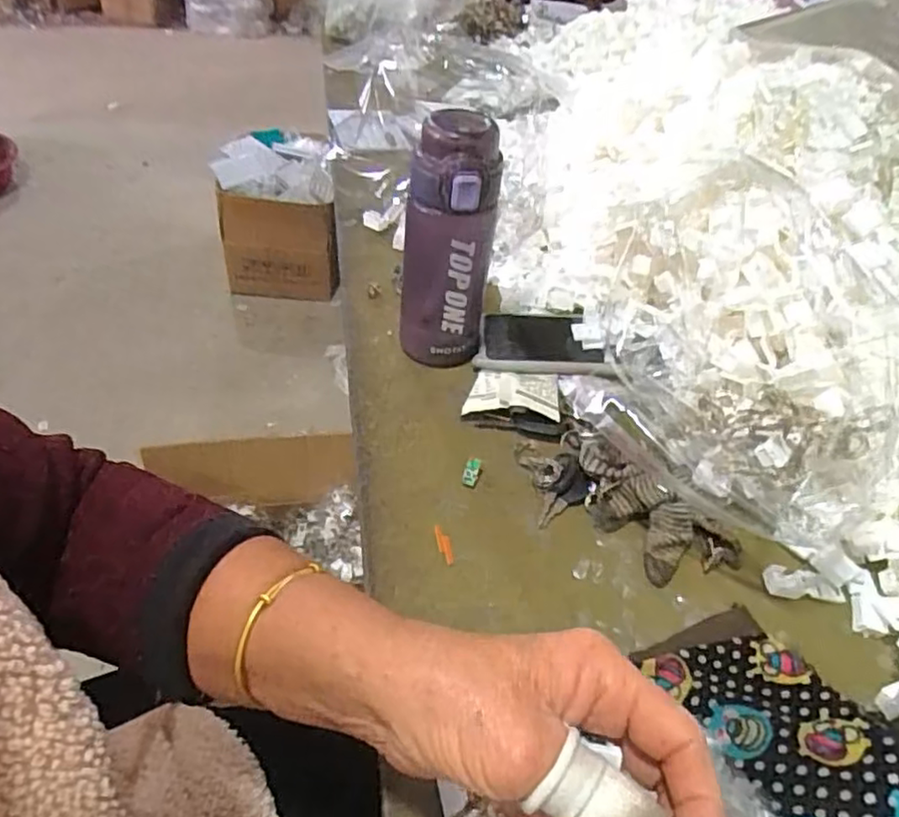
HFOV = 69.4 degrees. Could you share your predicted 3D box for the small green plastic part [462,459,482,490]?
[{"bbox_3d":[0.018,0.048,0.492,0.012,0.011,0.023,18,45,11],"label":"small green plastic part"}]

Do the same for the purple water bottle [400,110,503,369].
[{"bbox_3d":[-0.002,-0.123,0.522,0.070,0.201,0.060,5,44,-2],"label":"purple water bottle"}]

